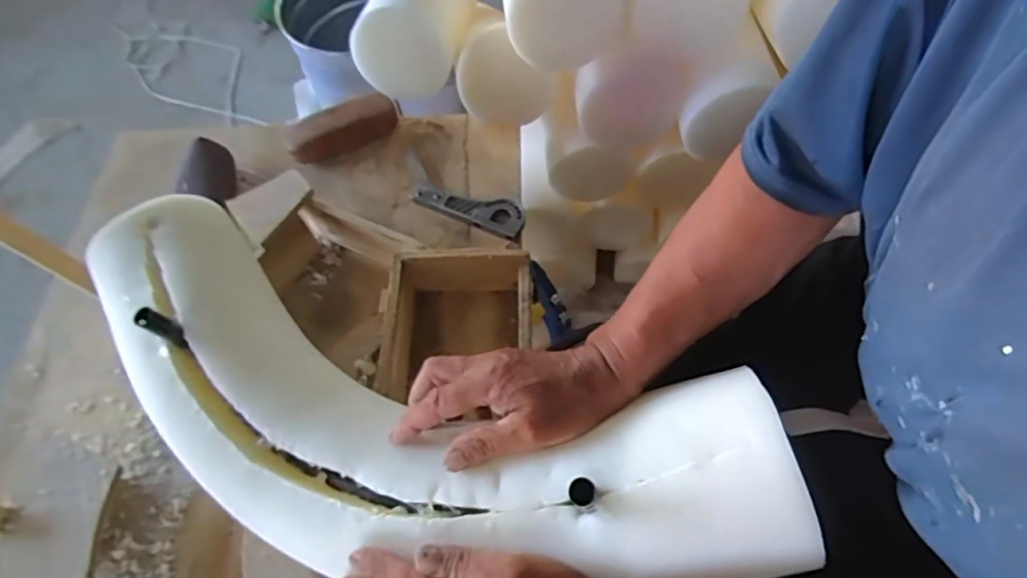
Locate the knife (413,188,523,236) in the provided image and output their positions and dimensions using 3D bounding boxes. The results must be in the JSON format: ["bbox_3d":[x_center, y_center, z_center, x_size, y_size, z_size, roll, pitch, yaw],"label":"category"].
[{"bbox_3d":[-0.058,-0.110,0.751,0.153,0.012,0.048,20,64,15],"label":"knife"}]

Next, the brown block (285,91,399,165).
[{"bbox_3d":[-0.246,-0.231,0.826,0.155,0.043,0.066,-26,61,-11],"label":"brown block"}]

